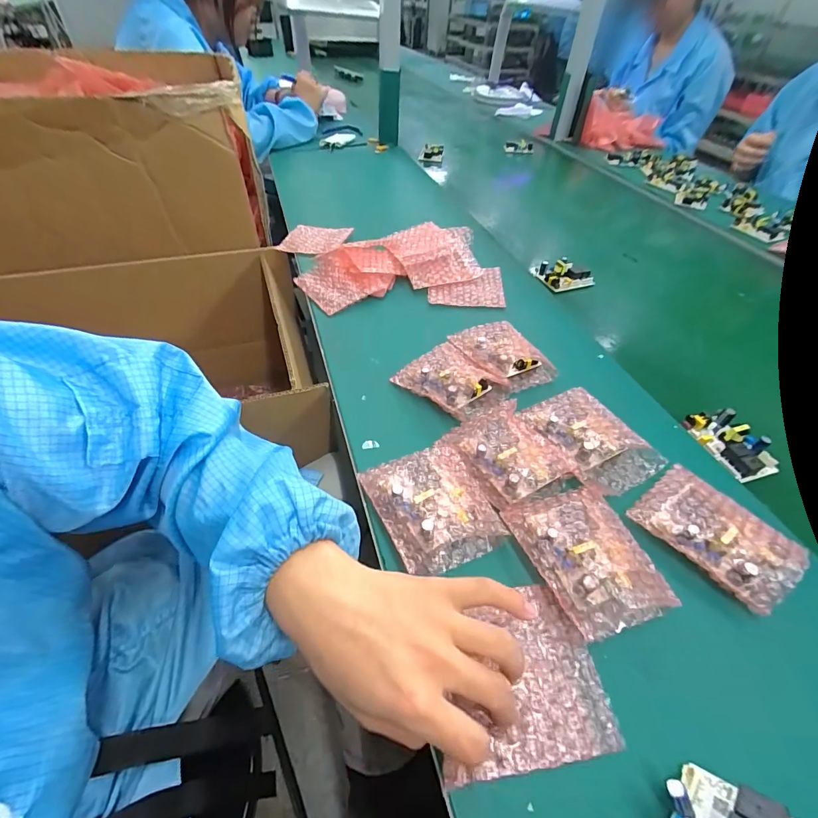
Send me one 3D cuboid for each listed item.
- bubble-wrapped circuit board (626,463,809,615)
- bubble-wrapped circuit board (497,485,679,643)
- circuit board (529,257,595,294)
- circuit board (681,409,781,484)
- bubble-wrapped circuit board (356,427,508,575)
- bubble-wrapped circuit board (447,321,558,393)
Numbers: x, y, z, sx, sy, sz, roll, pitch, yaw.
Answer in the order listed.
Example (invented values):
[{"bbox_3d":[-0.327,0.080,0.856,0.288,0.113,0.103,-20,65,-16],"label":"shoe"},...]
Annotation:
[{"bbox_3d":[0.257,0.100,0.339,0.085,0.030,0.110,-32,56,-29],"label":"bubble-wrapped circuit board"},{"bbox_3d":[0.143,0.111,0.320,0.092,0.040,0.109,-12,48,-14],"label":"bubble-wrapped circuit board"},{"bbox_3d":[0.255,-0.220,0.668,0.089,0.031,0.060,-13,48,-15],"label":"circuit board"},{"bbox_3d":[0.340,0.035,0.427,0.061,0.022,0.080,-13,48,-15],"label":"circuit board"},{"bbox_3d":[0.023,0.074,0.354,0.099,0.028,0.114,-18,50,-19],"label":"bubble-wrapped circuit board"},{"bbox_3d":[0.114,-0.070,0.493,0.080,0.034,0.107,-19,50,-20],"label":"bubble-wrapped circuit board"}]

